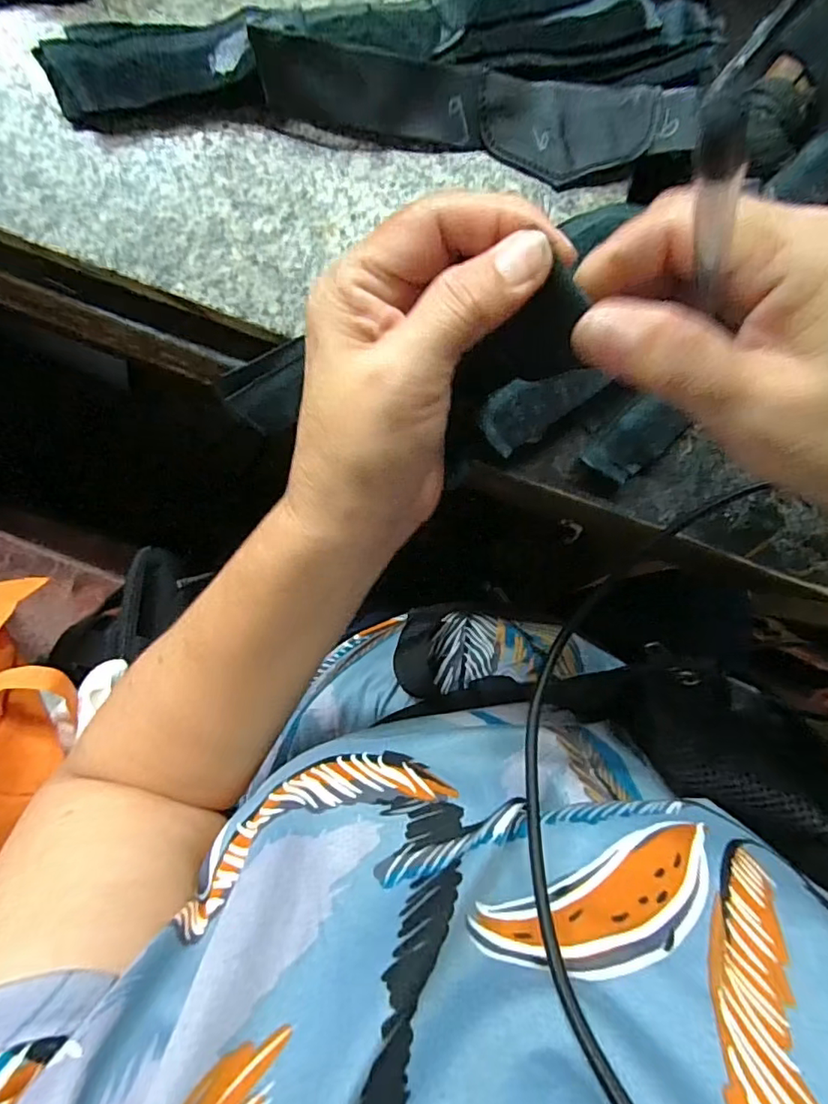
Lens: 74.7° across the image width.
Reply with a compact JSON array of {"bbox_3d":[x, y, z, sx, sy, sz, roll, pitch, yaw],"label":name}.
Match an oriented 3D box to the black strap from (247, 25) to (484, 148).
[{"bbox_3d":[-0.019,-0.220,0.260,0.106,0.030,0.007,2,46,-11],"label":"black strap"}]

